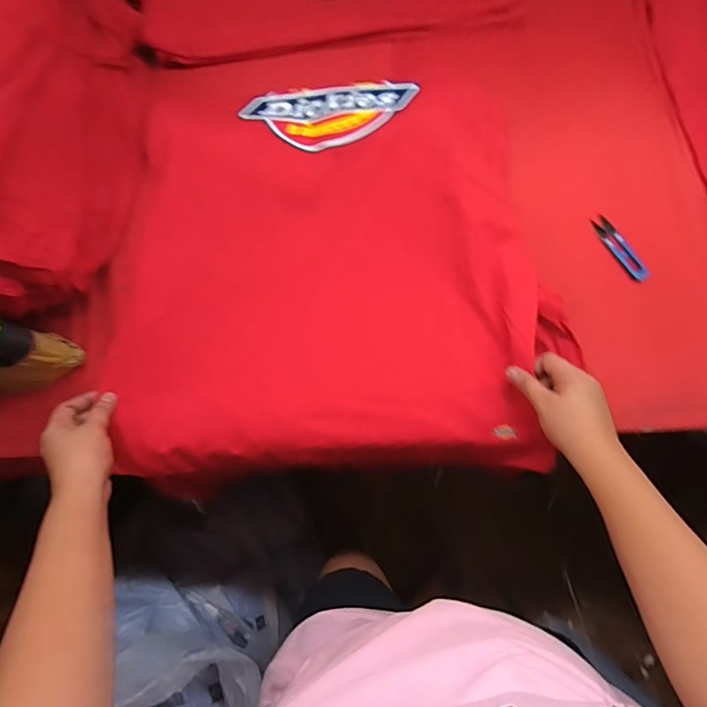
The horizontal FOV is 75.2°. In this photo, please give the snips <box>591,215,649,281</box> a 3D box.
[{"bbox_3d":[0.356,-0.142,0.615,0.026,0.005,0.102,-27,74,-6],"label":"snips"}]

